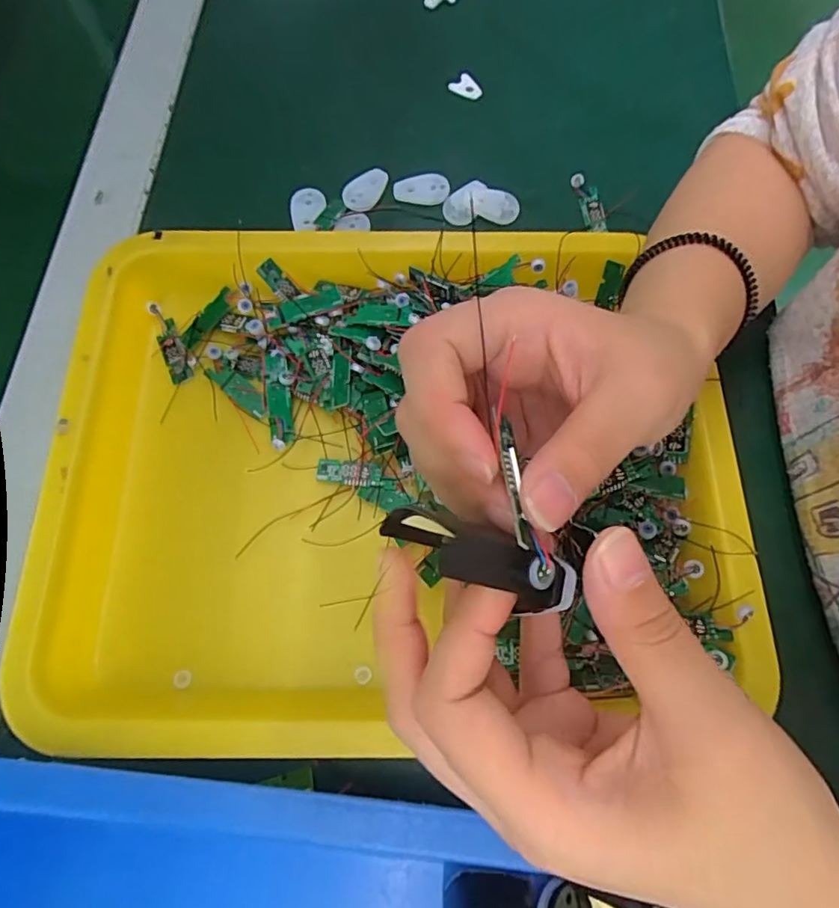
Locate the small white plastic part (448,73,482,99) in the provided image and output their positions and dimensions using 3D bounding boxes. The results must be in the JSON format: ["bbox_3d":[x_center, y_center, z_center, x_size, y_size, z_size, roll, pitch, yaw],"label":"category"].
[{"bbox_3d":[0.033,-0.262,0.389,0.023,0.008,0.013,21,71,10],"label":"small white plastic part"}]

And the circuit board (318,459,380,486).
[{"bbox_3d":[-0.037,0.009,0.286,0.034,0.005,0.013,11,70,5],"label":"circuit board"}]

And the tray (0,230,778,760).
[{"bbox_3d":[-0.033,0.003,0.274,0.357,0.038,0.256,-1,69,0],"label":"tray"}]

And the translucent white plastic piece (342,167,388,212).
[{"bbox_3d":[-0.033,-0.173,0.356,0.034,0.007,0.022,-31,72,-11],"label":"translucent white plastic piece"}]

